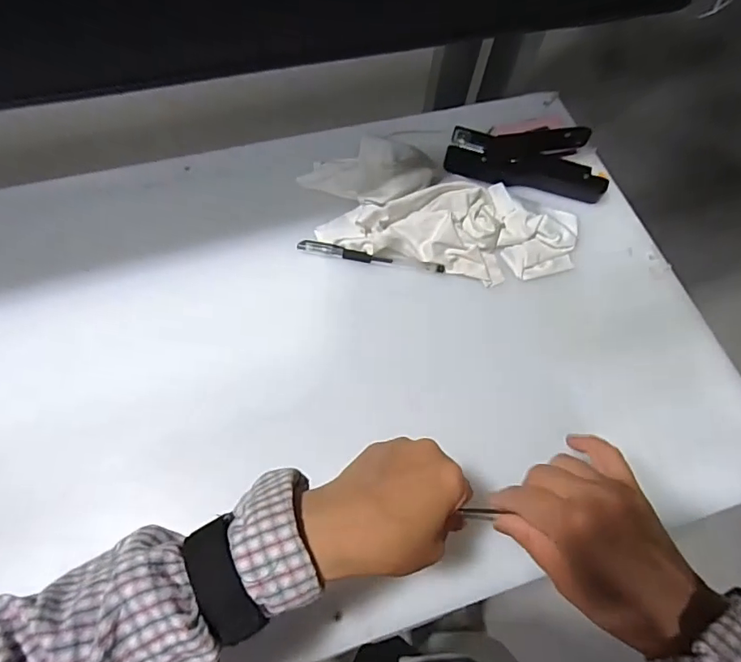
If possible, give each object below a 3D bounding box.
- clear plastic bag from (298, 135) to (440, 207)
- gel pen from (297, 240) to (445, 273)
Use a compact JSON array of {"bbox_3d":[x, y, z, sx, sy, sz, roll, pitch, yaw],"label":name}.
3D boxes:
[{"bbox_3d":[-0.003,-0.163,0.550,0.136,0.043,0.071,3,63,-1],"label":"clear plastic bag"},{"bbox_3d":[0.001,-0.073,0.529,0.147,0.015,0.013,9,63,1],"label":"gel pen"}]

